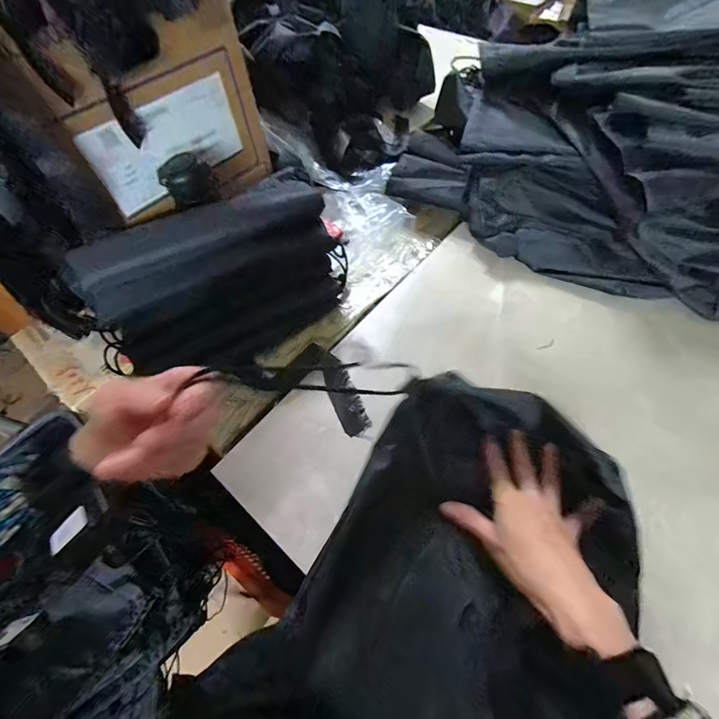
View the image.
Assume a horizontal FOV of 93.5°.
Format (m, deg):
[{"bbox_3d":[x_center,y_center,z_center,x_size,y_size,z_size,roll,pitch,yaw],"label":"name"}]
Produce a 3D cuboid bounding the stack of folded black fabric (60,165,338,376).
[{"bbox_3d":[-0.166,-0.106,0.443,0.320,0.161,0.143,-38,65,-17],"label":"stack of folded black fabric"}]

